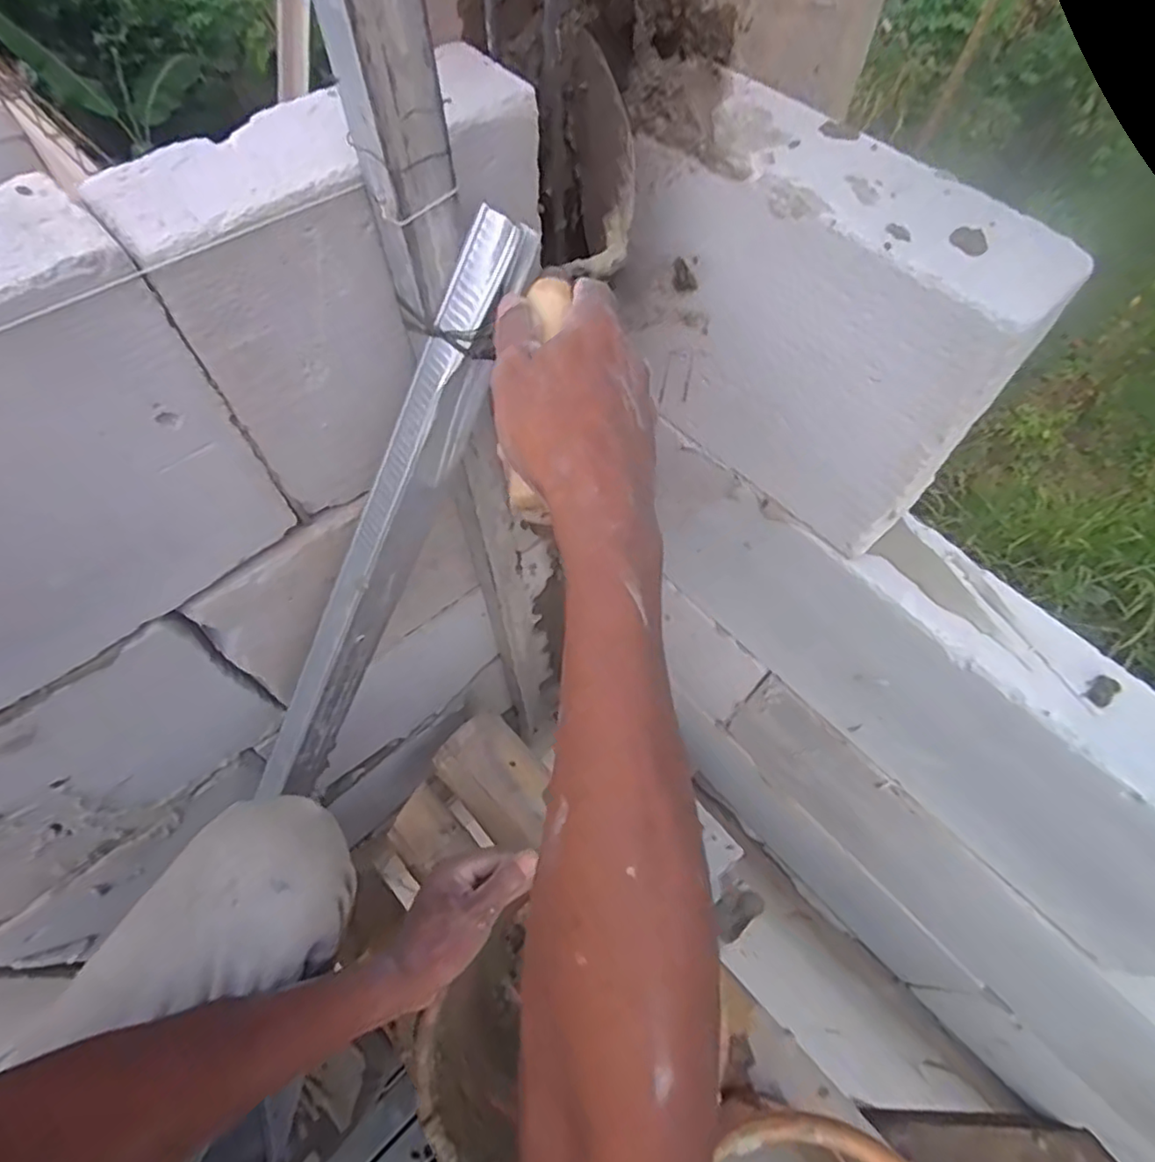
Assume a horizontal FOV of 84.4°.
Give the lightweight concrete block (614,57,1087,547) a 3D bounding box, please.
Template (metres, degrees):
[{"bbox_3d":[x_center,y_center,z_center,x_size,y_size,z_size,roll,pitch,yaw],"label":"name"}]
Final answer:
[{"bbox_3d":[0.131,-0.153,0.397,0.239,0.203,0.068,40,65,19],"label":"lightweight concrete block"}]

